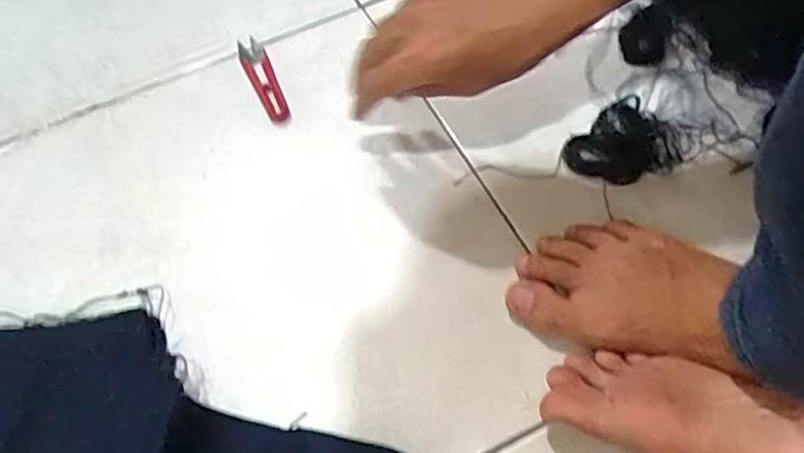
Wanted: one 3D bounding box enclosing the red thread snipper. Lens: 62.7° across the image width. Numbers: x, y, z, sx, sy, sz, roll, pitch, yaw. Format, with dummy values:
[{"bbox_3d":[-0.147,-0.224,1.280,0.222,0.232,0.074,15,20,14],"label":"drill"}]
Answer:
[{"bbox_3d":[-0.117,-0.125,0.560,0.023,0.009,0.093,-23,63,-10],"label":"red thread snipper"}]

